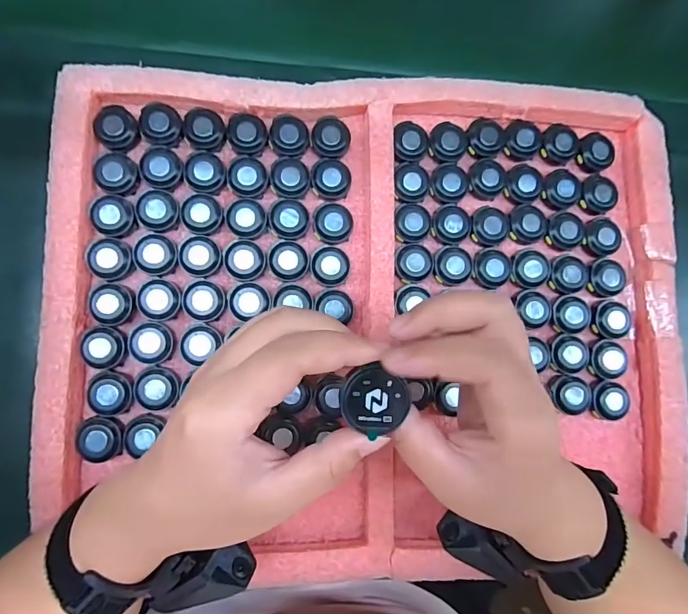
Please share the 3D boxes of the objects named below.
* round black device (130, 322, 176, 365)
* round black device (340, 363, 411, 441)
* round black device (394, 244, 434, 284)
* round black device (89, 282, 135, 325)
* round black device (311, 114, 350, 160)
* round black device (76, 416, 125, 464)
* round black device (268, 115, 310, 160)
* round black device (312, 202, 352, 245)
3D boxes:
[{"bbox_3d":[-0.134,0.025,0.293,0.026,0.009,0.028,1,83,-6],"label":"round black device"},{"bbox_3d":[0.013,0.038,0.173,0.028,0.004,0.026,16,83,-3],"label":"round black device"},{"bbox_3d":[0.053,-0.033,0.317,0.029,0.012,0.028,1,83,-6],"label":"round black device"},{"bbox_3d":[-0.160,-0.002,0.290,0.026,0.012,0.028,1,83,-6],"label":"round black device"},{"bbox_3d":[-0.011,-0.128,0.315,0.029,0.009,0.029,1,83,-6],"label":"round black device"},{"bbox_3d":[-0.164,0.089,0.284,0.032,0.012,0.028,0,83,-6],"label":"round black device"},{"bbox_3d":[-0.041,-0.127,0.310,0.028,0.008,0.029,1,84,-5],"label":"round black device"},{"bbox_3d":[-0.008,-0.063,0.312,0.028,0.013,0.031,-1,83,-6],"label":"round black device"}]

